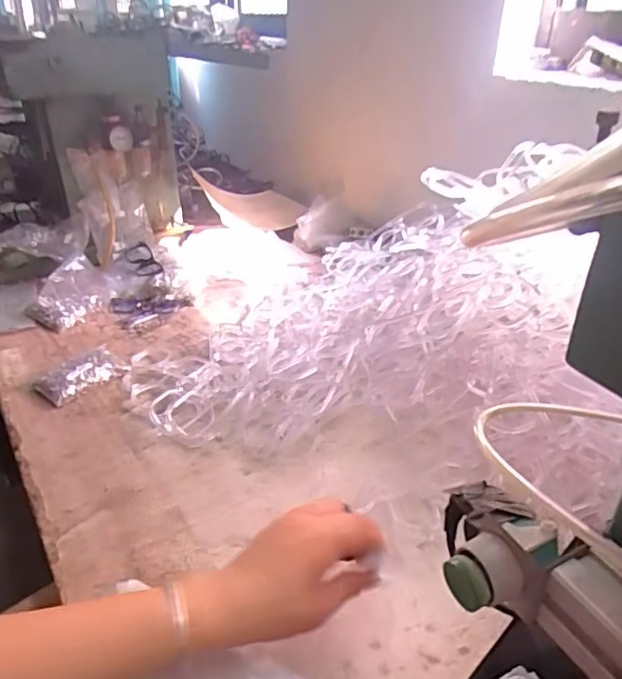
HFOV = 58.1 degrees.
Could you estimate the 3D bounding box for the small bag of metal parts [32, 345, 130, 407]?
[{"bbox_3d":[-0.326,0.050,0.801,0.065,0.034,0.118,20,36,31],"label":"small bag of metal parts"}]

